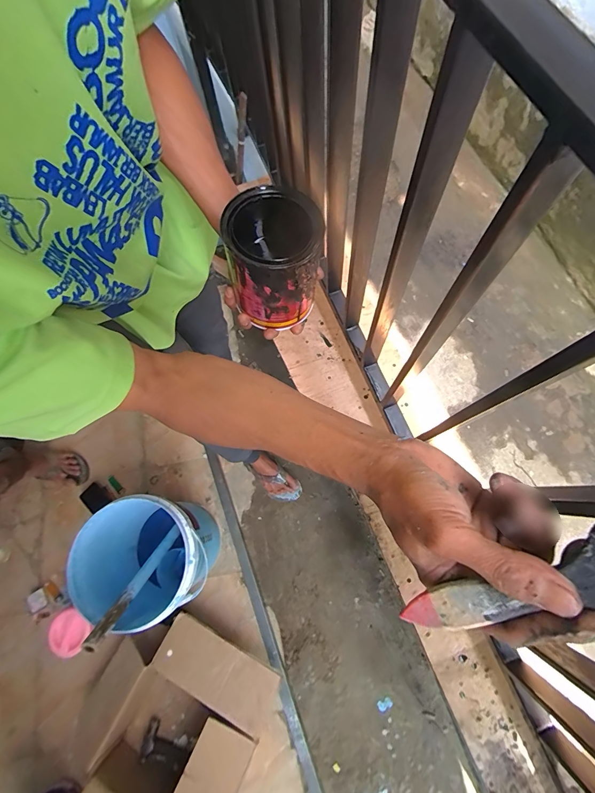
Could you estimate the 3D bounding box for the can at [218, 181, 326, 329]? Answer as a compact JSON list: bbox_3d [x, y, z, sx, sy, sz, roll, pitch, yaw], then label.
[{"bbox_3d":[-0.024,-0.153,0.390,0.096,0.128,0.092,0,70,1],"label":"can"}]

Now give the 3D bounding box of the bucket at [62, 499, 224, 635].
[{"bbox_3d":[-0.407,0.464,1.005,0.312,0.361,0.293,-1,76,5],"label":"bucket"}]

